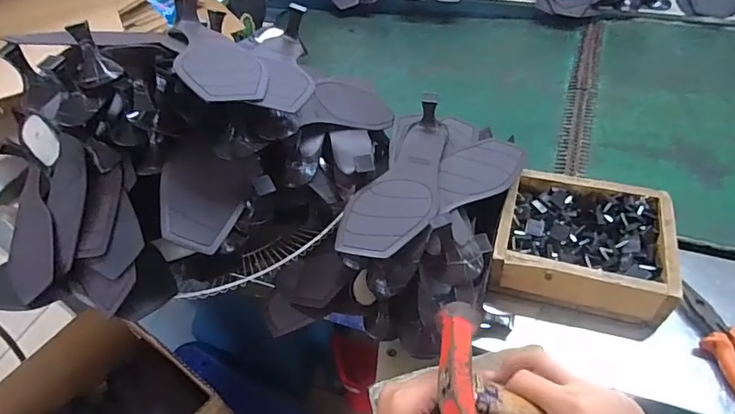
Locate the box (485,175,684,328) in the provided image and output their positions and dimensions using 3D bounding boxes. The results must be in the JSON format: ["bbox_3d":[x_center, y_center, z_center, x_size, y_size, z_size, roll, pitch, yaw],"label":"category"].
[{"bbox_3d":[0.242,0.041,0.539,0.180,0.055,0.163,11,50,16],"label":"box"}]

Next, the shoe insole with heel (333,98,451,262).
[{"bbox_3d":[0.048,-0.029,0.515,0.085,0.043,0.247,18,52,21],"label":"shoe insole with heel"}]

